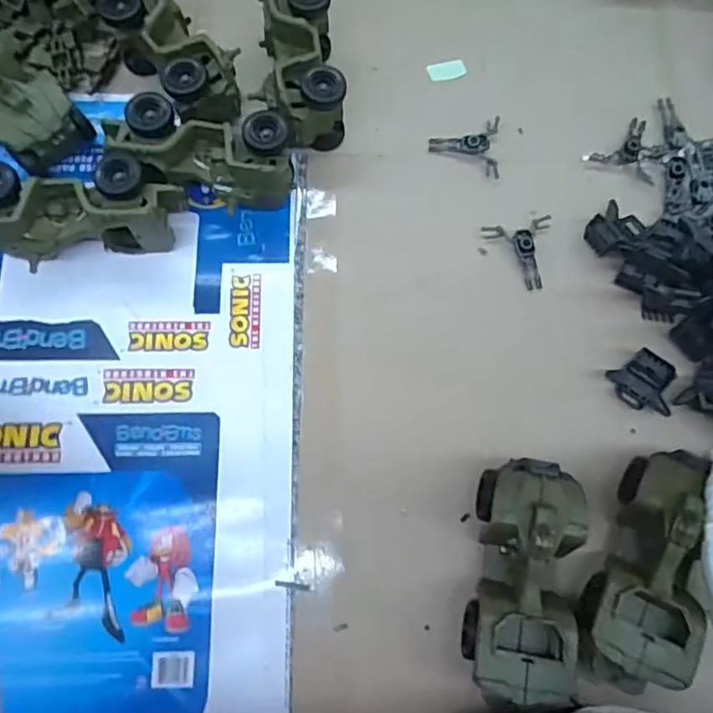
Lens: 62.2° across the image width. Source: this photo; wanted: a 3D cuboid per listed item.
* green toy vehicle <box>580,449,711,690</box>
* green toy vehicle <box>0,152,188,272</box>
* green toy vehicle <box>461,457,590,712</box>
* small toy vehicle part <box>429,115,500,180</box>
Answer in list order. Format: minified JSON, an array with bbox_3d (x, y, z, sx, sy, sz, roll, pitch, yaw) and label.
[{"bbox_3d":[0.242,0.166,0.491,0.084,0.070,0.179,16,73,2],"label":"green toy vehicle"},{"bbox_3d":[-0.259,-0.134,0.570,0.184,0.078,0.082,-5,75,-3],"label":"green toy vehicle"},{"bbox_3d":[0.142,0.185,0.499,0.085,0.076,0.190,10,75,1],"label":"green toy vehicle"},{"bbox_3d":[0.119,-0.233,0.645,0.075,0.011,0.071,5,75,-1],"label":"small toy vehicle part"}]

